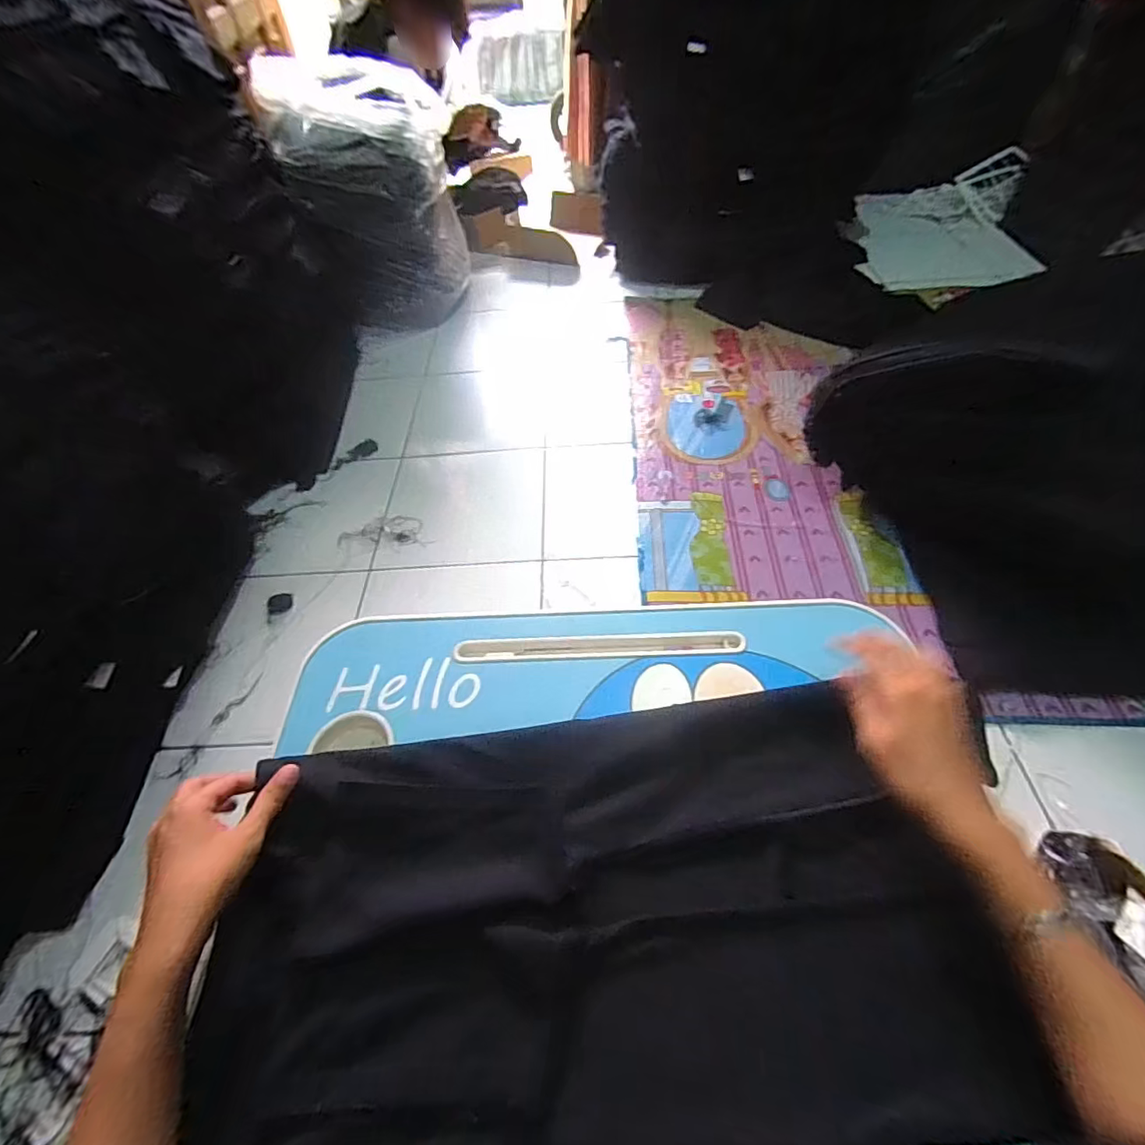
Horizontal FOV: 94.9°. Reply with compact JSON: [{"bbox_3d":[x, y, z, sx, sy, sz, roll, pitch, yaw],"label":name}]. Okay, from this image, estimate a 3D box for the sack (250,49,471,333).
[{"bbox_3d":[-0.516,-1.039,1.420,0.392,0.528,0.534,-15,53,-8],"label":"sack"}]

